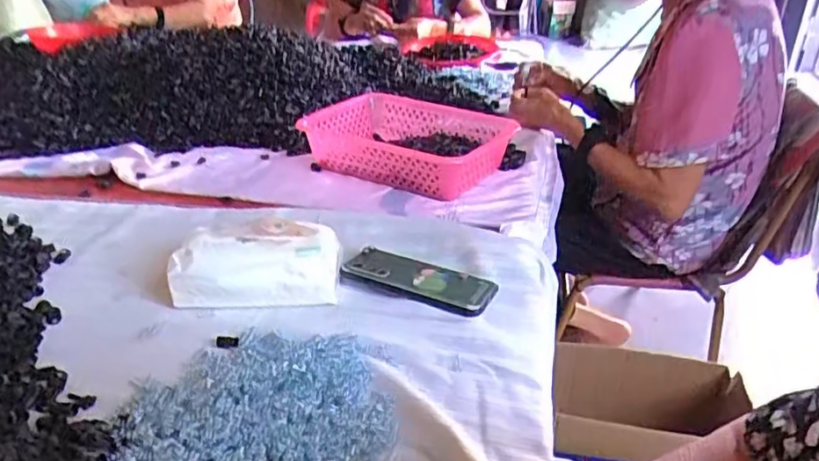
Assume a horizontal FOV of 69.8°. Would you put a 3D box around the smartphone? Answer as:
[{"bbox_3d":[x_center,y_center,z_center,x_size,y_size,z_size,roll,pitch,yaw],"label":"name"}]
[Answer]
[{"bbox_3d":[0.009,0.052,0.637,0.160,0.017,0.074,12,32,22],"label":"smartphone"}]

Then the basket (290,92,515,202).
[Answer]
[{"bbox_3d":[-0.003,-0.145,0.944,0.270,0.088,0.244,14,32,25],"label":"basket"}]

